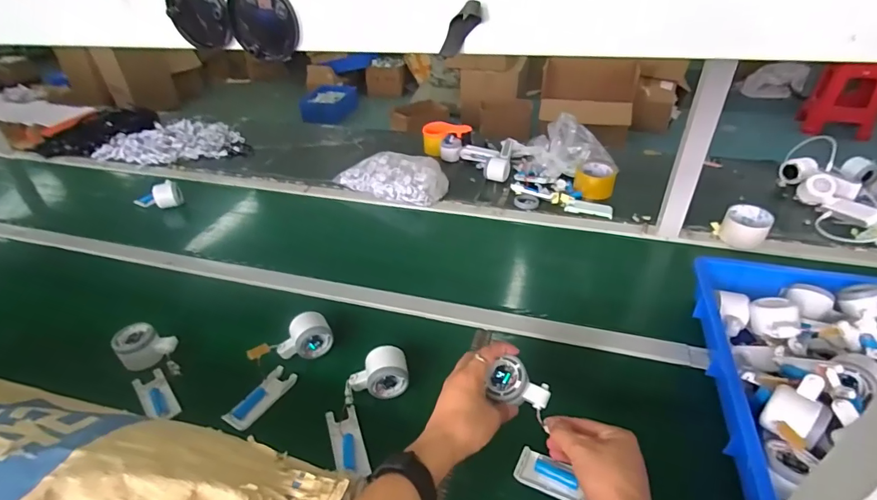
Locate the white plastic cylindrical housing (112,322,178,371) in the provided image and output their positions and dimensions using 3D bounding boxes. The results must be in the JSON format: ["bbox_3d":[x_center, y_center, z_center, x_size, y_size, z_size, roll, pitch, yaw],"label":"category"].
[{"bbox_3d":[-0.464,0.146,0.708,0.075,0.047,0.053,-28,43,-31],"label":"white plastic cylindrical housing"}]

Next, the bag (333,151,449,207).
[{"bbox_3d":[-0.115,-0.180,1.141,0.298,0.093,0.139,21,42,29],"label":"bag"}]

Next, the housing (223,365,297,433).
[{"bbox_3d":[-0.255,0.213,0.645,0.043,0.013,0.103,21,42,29],"label":"housing"}]

